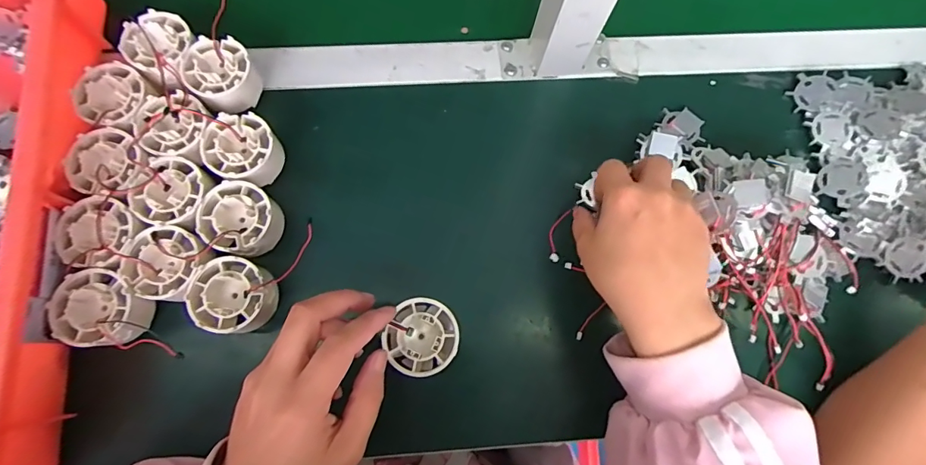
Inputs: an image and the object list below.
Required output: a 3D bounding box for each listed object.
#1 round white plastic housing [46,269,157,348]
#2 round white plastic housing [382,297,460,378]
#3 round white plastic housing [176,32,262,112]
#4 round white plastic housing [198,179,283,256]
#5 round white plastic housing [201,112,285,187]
[{"bbox_3d":[-0.252,0.054,0.320,0.054,0.028,0.050,0,77,-2],"label":"round white plastic housing"},{"bbox_3d":[-0.028,0.074,0.321,0.048,0.021,0.050,0,77,-2],"label":"round white plastic housing"},{"bbox_3d":[-0.194,-0.126,0.370,0.050,0.038,0.053,0,77,-2],"label":"round white plastic housing"},{"bbox_3d":[-0.165,-0.009,0.342,0.053,0.031,0.050,0,77,-2],"label":"round white plastic housing"},{"bbox_3d":[-0.169,-0.062,0.356,0.053,0.038,0.050,0,77,-2],"label":"round white plastic housing"}]

